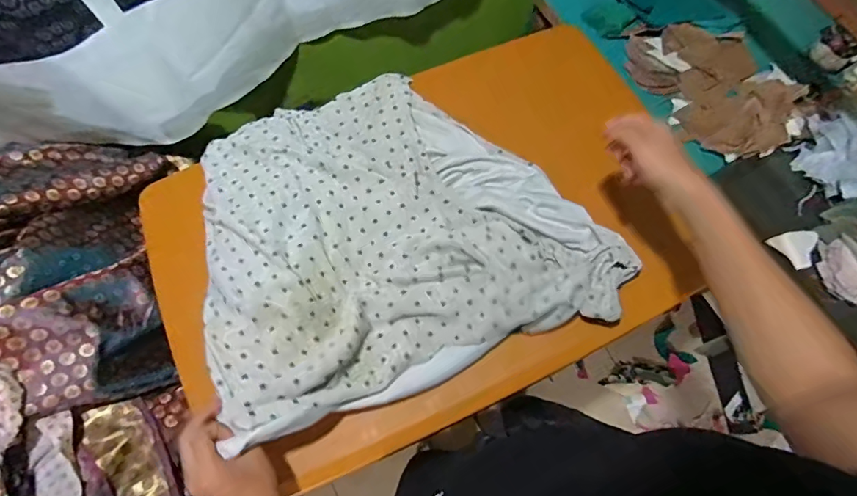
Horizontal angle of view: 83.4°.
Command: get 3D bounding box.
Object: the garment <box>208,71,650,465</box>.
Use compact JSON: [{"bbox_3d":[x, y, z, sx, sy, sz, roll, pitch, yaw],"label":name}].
[{"bbox_3d":[-0.037,-0.055,0.611,0.478,0.103,0.429,-18,72,-7],"label":"garment"}]

